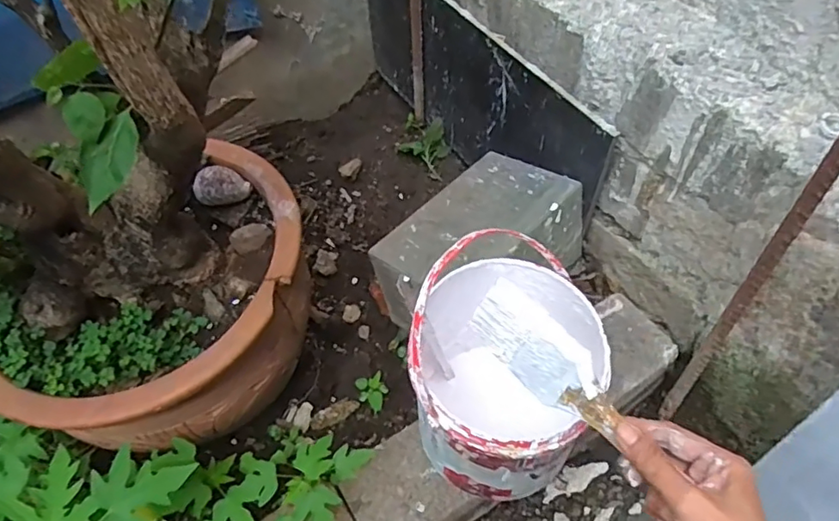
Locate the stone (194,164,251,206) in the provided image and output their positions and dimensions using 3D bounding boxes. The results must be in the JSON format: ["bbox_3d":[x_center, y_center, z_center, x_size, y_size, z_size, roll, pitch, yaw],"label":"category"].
[{"bbox_3d":[-0.235,-0.084,0.672,0.061,0.042,0.042,18,55,18],"label":"stone"}]

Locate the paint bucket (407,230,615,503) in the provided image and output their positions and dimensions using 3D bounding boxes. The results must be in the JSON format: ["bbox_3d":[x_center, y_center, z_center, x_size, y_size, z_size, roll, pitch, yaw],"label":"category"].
[{"bbox_3d":[0.081,0.108,0.542,0.167,0.269,0.183,-2,51,3],"label":"paint bucket"}]

